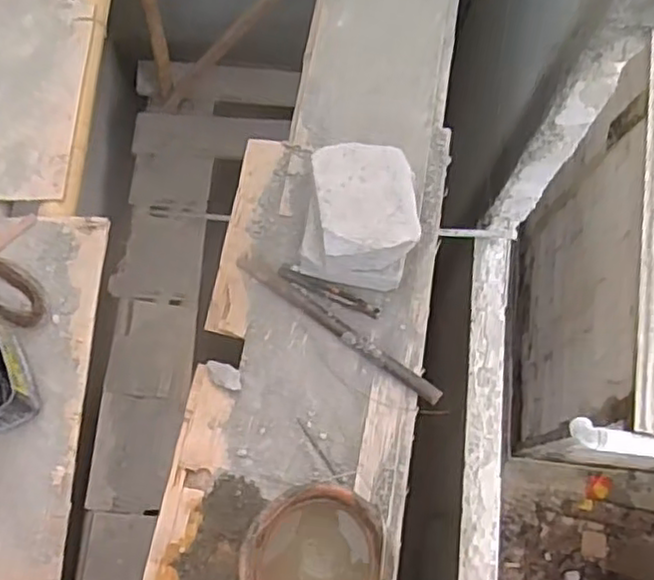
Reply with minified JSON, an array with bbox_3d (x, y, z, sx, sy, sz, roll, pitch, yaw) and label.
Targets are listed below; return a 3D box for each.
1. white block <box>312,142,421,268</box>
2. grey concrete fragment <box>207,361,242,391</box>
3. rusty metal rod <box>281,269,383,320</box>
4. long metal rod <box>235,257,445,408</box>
[{"bbox_3d":[0.076,-0.156,1.281,0.187,0.112,0.216,-6,71,-4],"label":"white block"},{"bbox_3d":[-0.194,0.160,1.295,0.078,0.007,0.040,33,73,9],"label":"grey concrete fragment"},{"bbox_3d":[0.006,0.003,1.378,0.214,0.012,0.029,24,72,6],"label":"rusty metal rod"},{"bbox_3d":[0.020,0.074,1.351,0.475,0.018,0.033,35,74,10],"label":"long metal rod"}]

